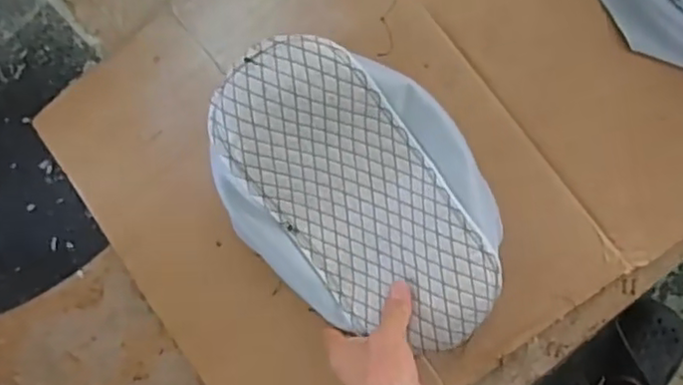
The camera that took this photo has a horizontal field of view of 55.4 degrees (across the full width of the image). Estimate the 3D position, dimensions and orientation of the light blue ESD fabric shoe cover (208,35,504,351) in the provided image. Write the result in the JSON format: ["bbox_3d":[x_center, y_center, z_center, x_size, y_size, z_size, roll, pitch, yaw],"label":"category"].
[{"bbox_3d":[0.017,0.005,0.573,0.286,0.086,0.205,44,92,9],"label":"light blue ESD fabric shoe cover"}]

